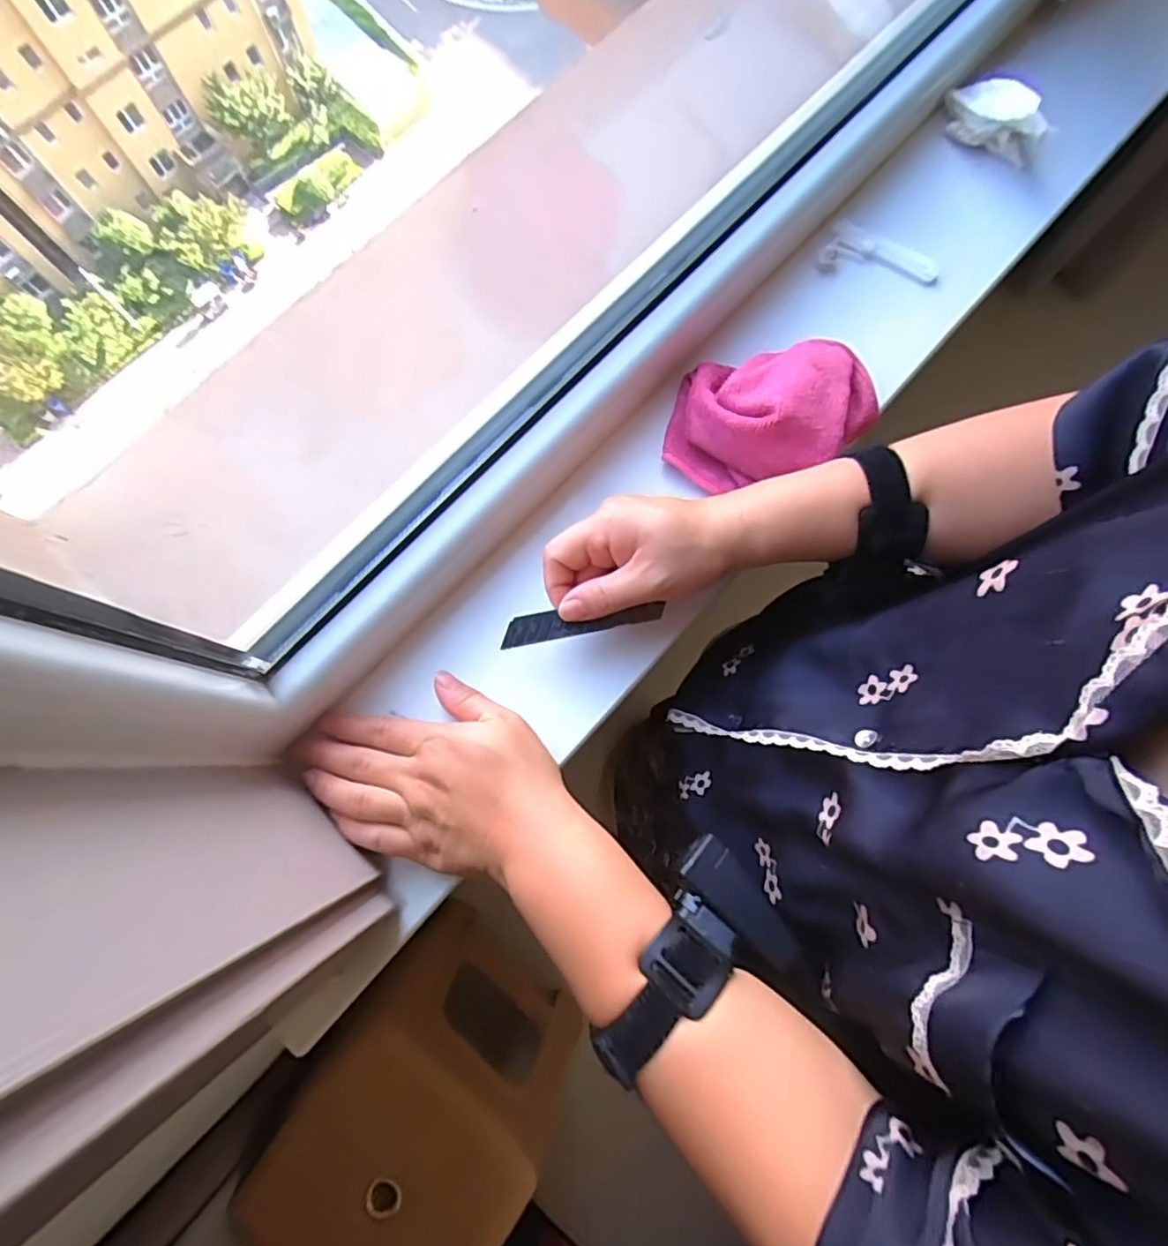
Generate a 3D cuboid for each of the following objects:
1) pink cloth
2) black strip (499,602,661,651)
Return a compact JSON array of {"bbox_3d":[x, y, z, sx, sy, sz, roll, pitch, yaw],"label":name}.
[{"bbox_3d":[0.125,-0.140,0.401,0.139,0.048,0.088,-9,78,-2],"label":"pink cloth"},{"bbox_3d":[0.000,0.000,0.368,0.094,0.008,0.017,-7,78,-4],"label":"black strip"}]

